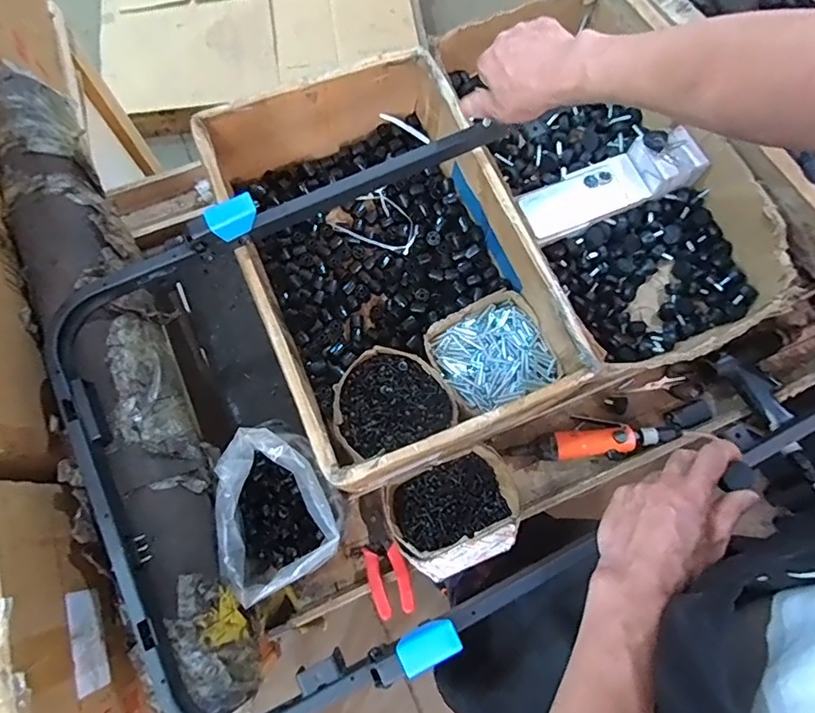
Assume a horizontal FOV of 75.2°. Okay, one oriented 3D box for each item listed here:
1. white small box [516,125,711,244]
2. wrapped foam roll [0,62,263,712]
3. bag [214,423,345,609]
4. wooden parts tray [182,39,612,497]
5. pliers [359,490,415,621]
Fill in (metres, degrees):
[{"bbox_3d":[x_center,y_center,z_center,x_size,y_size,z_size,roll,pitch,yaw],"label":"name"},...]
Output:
[{"bbox_3d":[0.300,-0.257,0.785,0.277,0.050,0.088,-22,76,-7],"label":"white small box"},{"bbox_3d":[-0.354,-0.012,0.608,0.133,0.093,0.793,-24,76,-7],"label":"wrapped foam roll"},{"bbox_3d":[-0.155,0.180,0.642,0.130,0.123,0.182,-17,75,-6],"label":"bag"},{"bbox_3d":[-0.021,-0.132,0.732,0.366,0.164,0.526,-24,76,-7],"label":"wooden parts tray"},{"bbox_3d":[-0.034,0.268,0.729,0.051,0.028,0.161,-16,61,-5],"label":"pliers"}]

